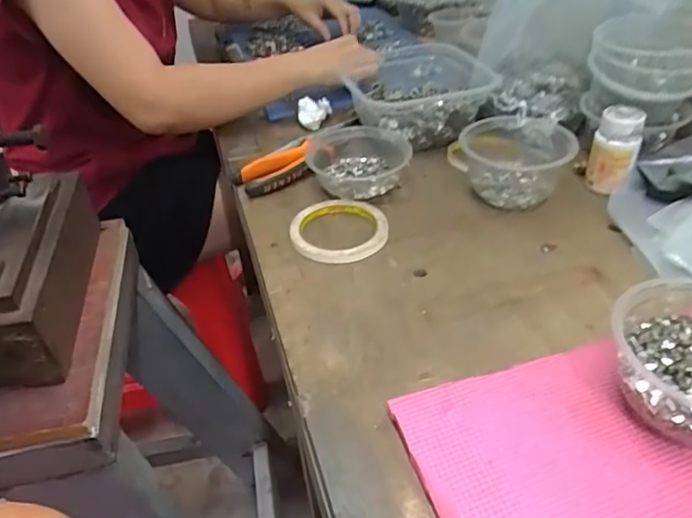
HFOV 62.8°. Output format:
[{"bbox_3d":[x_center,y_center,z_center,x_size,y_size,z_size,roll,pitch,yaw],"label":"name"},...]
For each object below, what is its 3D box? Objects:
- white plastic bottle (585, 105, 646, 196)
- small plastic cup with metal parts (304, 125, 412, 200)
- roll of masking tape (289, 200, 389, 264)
[{"bbox_3d":[0.279,-0.114,0.589,0.044,0.077,0.047,15,42,21],"label":"white plastic bottle"},{"bbox_3d":[0.013,-0.110,0.656,0.120,0.046,0.125,-2,39,1],"label":"small plastic cup with metal parts"},{"bbox_3d":[-0.006,-0.031,0.576,0.093,0.016,0.100,-2,39,2],"label":"roll of masking tape"}]

